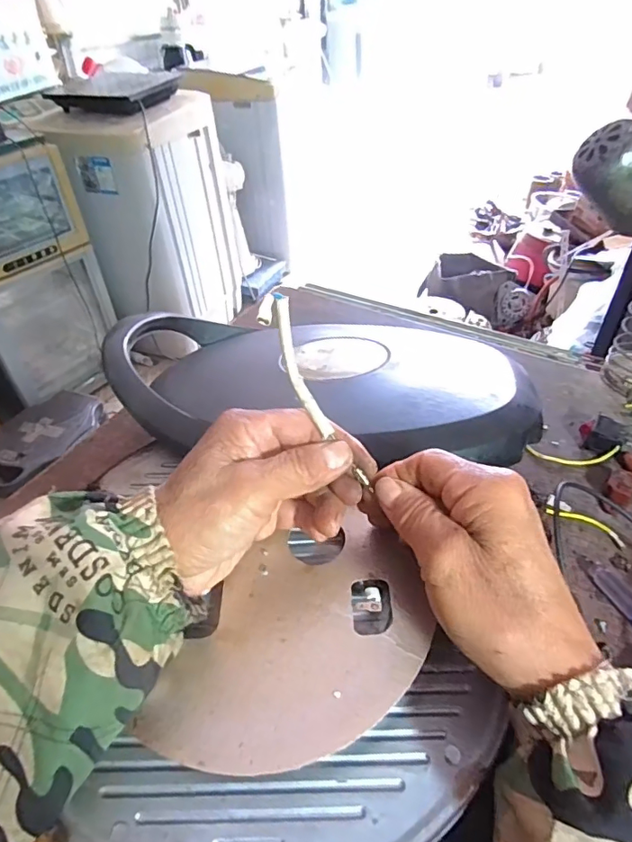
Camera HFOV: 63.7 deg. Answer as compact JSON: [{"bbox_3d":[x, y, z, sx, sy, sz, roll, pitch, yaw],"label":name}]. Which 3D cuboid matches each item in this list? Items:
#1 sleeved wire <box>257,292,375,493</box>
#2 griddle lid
[{"bbox_3d":[0.000,-0.012,0.278,0.013,0.117,0.013,-34,16,-30],"label":"sleeved wire"},{"bbox_3d":[-0.008,-0.037,0.444,0.365,0.057,0.230,7,43,11],"label":"griddle lid"}]

